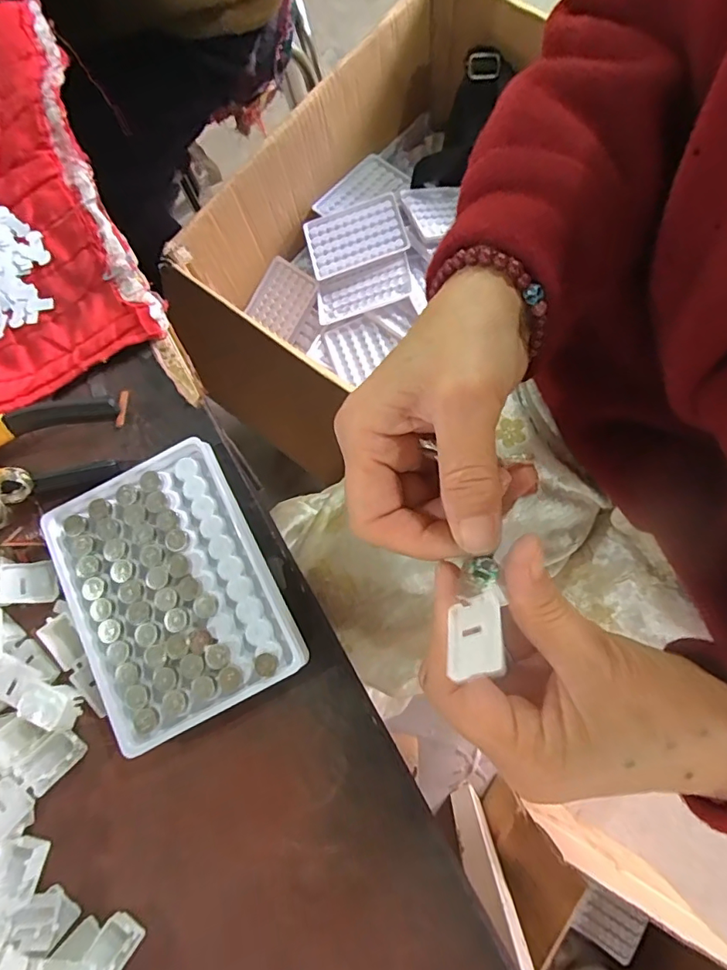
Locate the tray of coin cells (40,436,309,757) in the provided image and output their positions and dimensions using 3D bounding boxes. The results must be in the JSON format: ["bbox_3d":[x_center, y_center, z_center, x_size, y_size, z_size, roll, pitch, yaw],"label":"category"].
[{"bbox_3d":[-0.099,0.053,0.258,0.096,0.021,0.129,-28,77,-1],"label":"tray of coin cells"}]

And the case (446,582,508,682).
[{"bbox_3d":[0.038,0.050,0.171,0.004,0.021,0.030,41,45,-30],"label":"case"}]

